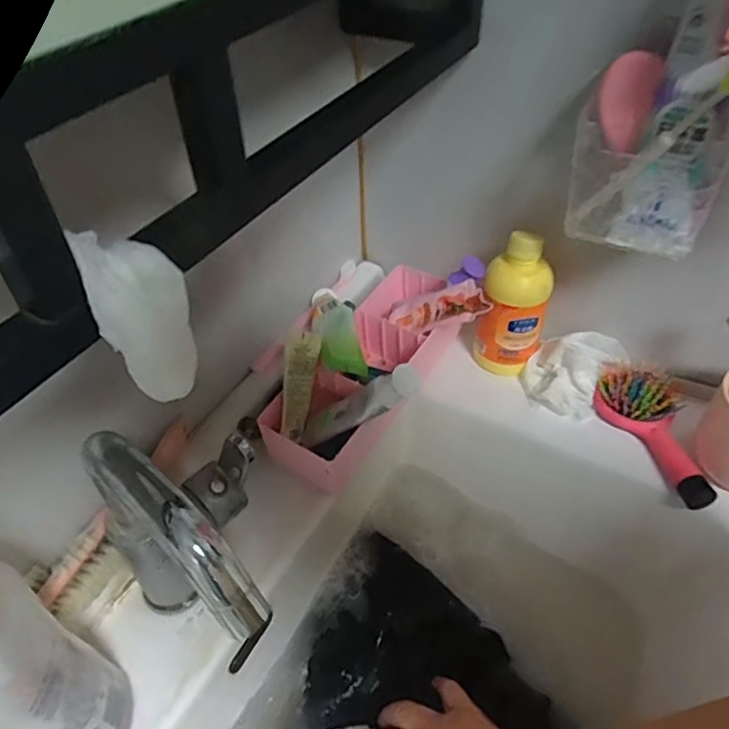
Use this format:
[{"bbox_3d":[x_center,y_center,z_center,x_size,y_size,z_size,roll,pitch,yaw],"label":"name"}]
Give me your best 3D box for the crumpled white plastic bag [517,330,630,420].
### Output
[{"bbox_3d":[0.200,-0.001,0.565,0.074,0.047,0.095,27,52,26],"label":"crumpled white plastic bag"}]

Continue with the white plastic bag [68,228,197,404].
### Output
[{"bbox_3d":[-0.089,-0.024,0.238,0.035,0.059,0.049,-19,47,-15],"label":"white plastic bag"}]

